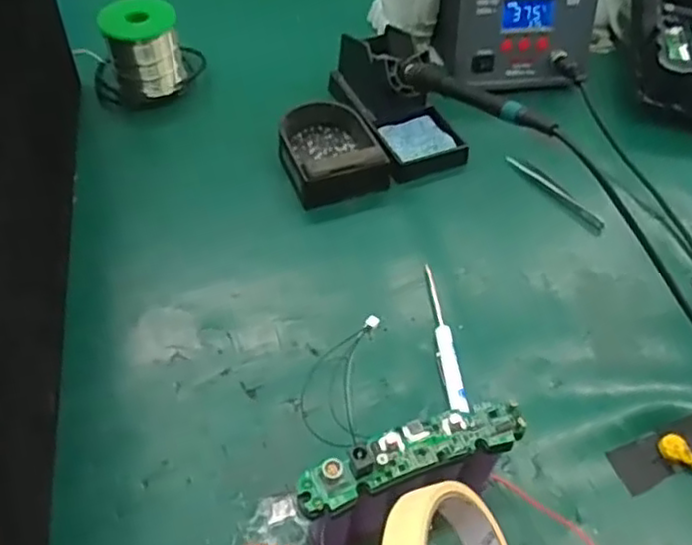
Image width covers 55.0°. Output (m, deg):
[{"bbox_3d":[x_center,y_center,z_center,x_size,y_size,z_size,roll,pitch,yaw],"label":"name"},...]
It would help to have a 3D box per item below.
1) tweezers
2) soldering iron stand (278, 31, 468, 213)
[{"bbox_3d":[0.180,-0.072,0.575,0.012,0.004,0.105,-28,56,-26],"label":"tweezers"},{"bbox_3d":[0.015,-0.137,0.583,0.157,0.070,0.148,-17,52,-18],"label":"soldering iron stand"}]

